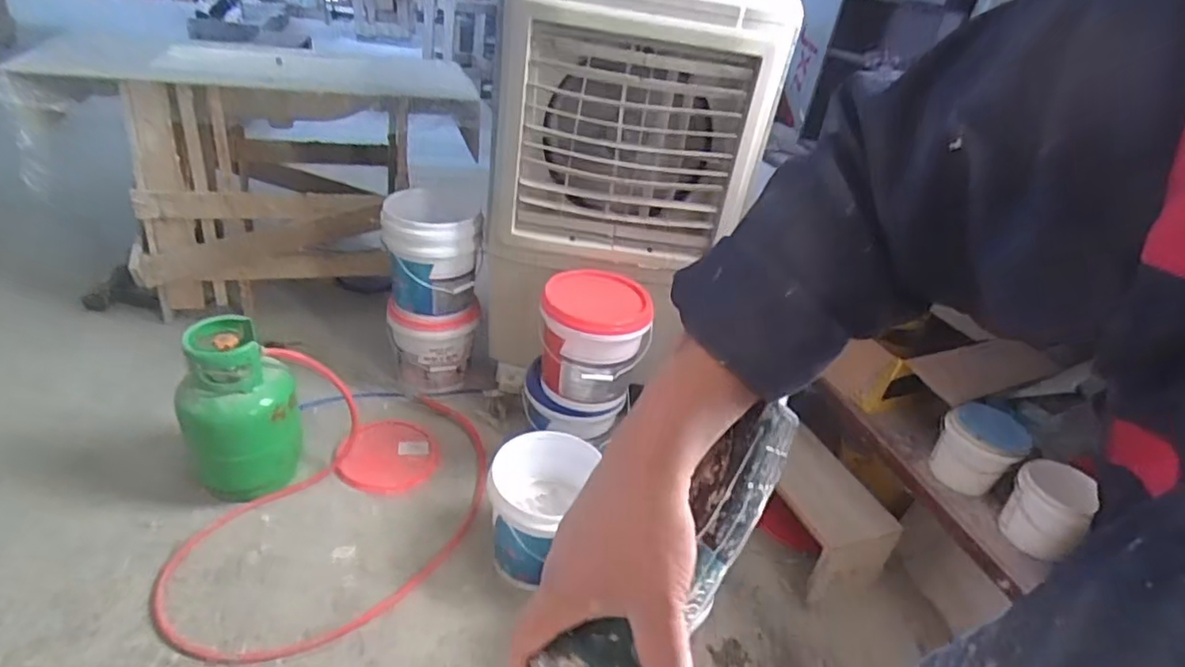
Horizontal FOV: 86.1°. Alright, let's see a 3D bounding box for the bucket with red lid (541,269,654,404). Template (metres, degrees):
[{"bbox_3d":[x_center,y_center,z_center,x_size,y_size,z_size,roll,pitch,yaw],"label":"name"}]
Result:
[{"bbox_3d":[0.004,0.007,1.611,0.259,0.256,0.267,6,30,-3],"label":"bucket with red lid"}]

